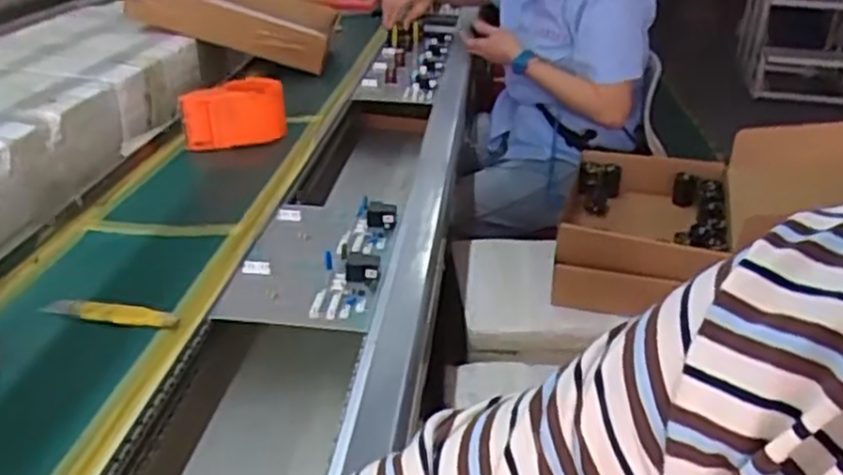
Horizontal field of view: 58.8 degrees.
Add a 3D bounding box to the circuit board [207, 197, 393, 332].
[{"bbox_3d":[-0.109,0.014,0.773,0.143,0.024,0.239,4,25,4],"label":"circuit board"}]

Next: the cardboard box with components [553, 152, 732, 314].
[{"bbox_3d":[0.356,-0.012,1.202,0.241,0.128,0.327,8,25,15],"label":"cardboard box with components"}]

